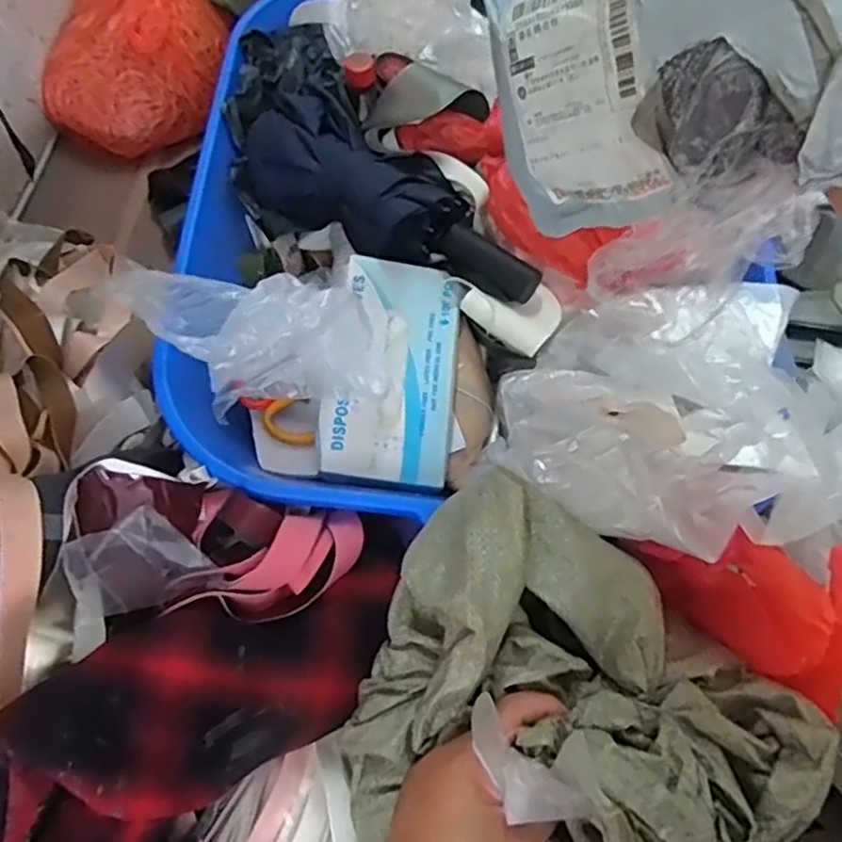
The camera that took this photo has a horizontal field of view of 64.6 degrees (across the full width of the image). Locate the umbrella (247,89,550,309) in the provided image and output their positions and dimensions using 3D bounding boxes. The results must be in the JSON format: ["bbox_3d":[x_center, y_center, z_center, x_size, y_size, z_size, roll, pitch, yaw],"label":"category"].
[{"bbox_3d":[-0.032,-0.203,0.616,0.314,0.065,0.105,35,69,11],"label":"umbrella"}]

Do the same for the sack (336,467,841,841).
[{"bbox_3d":[0.110,0.223,0.392,0.347,0.138,0.233,37,70,12],"label":"sack"}]

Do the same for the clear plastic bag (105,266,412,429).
[{"bbox_3d":[-0.125,-0.067,0.531,0.207,0.084,0.115,0,67,-3],"label":"clear plastic bag"}]

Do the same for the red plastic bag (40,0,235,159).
[{"bbox_3d":[-0.345,-0.473,0.824,0.195,0.111,0.268,20,67,6],"label":"red plastic bag"}]

